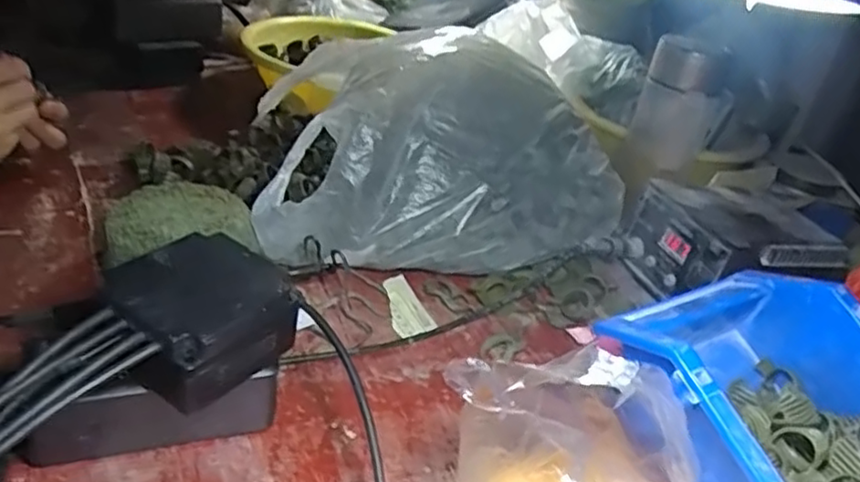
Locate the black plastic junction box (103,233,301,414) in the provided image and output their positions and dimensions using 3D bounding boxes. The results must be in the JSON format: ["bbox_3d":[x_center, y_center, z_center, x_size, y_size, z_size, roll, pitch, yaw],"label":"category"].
[{"bbox_3d":[-0.126,0.040,0.354,0.084,0.048,0.088,26,35,25],"label":"black plastic junction box"}]

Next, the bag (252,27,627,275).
[{"bbox_3d":[0.005,-0.076,0.567,0.294,0.162,0.177,-5,34,-23],"label":"bag"}]

